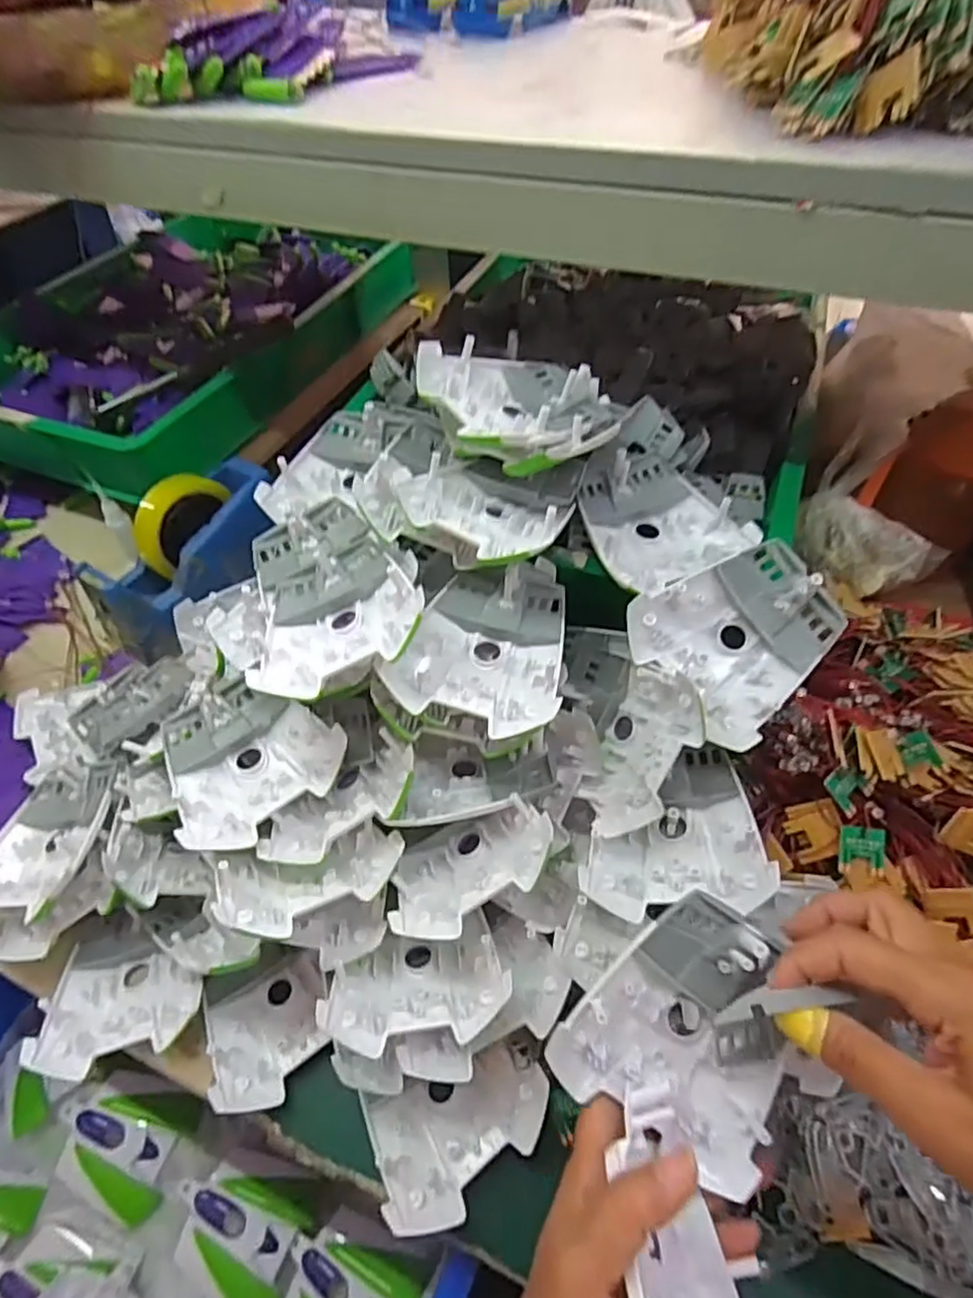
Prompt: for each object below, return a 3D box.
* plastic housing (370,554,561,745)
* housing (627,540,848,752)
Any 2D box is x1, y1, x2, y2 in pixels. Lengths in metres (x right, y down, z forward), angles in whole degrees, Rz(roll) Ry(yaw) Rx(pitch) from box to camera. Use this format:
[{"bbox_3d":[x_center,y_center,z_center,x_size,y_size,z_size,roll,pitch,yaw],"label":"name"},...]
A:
[{"bbox_3d":[0.004,-0.007,0.382,0.092,0.024,0.116,14,54,13],"label":"plastic housing"},{"bbox_3d":[0.144,-0.005,0.386,0.110,0.032,0.096,-38,83,-2],"label":"housing"}]

